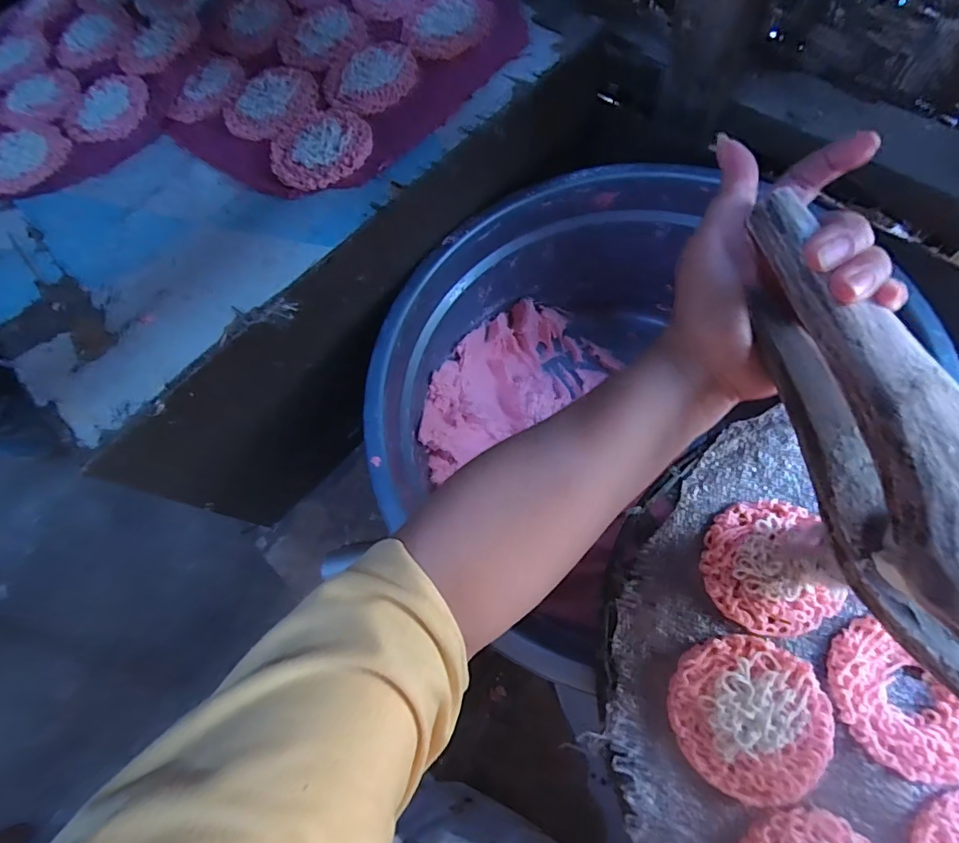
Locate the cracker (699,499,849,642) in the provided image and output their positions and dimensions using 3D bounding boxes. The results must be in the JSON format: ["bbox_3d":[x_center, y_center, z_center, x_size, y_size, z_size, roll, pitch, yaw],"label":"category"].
[{"bbox_3d":[0.172,0.086,0.283,0.072,0.011,0.075,-3,68,7],"label":"cracker"}]

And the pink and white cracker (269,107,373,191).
[{"bbox_3d":[-0.124,-0.214,0.378,0.079,0.007,0.068,-36,68,-7],"label":"pink and white cracker"}]

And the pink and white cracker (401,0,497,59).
[{"bbox_3d":[-0.027,-0.349,0.416,0.081,0.009,0.080,-3,68,7],"label":"pink and white cracker"}]

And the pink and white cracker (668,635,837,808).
[{"bbox_3d":[0.148,0.160,0.260,0.078,0.006,0.076,15,71,13],"label":"pink and white cracker"}]

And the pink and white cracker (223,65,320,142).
[{"bbox_3d":[-0.177,-0.271,0.405,0.080,0.009,0.086,-21,67,-1],"label":"pink and white cracker"}]

